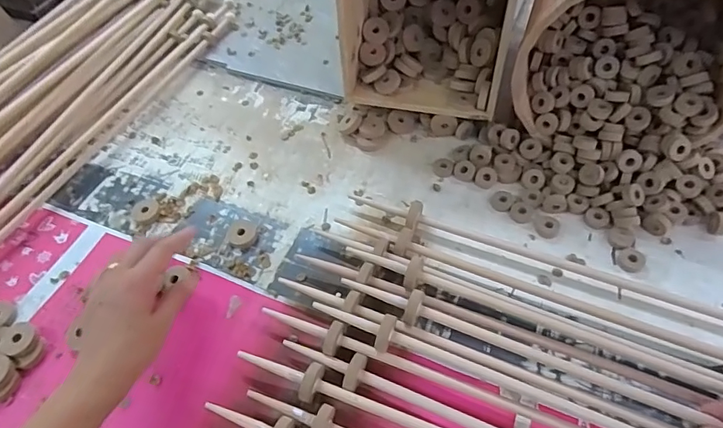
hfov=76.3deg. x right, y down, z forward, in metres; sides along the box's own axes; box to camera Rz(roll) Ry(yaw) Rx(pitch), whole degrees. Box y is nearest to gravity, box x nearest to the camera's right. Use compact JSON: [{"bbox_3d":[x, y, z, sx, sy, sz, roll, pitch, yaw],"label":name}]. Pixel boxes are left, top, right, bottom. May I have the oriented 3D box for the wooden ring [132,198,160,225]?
[{"bbox_3d":[-0.273,-0.004,0.581,0.034,0.004,0.041,-31,58,-16],"label":"wooden ring"}]

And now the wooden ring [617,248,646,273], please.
[{"bbox_3d":[0.290,0.049,0.494,0.027,0.007,0.027,-3,55,4],"label":"wooden ring"}]

